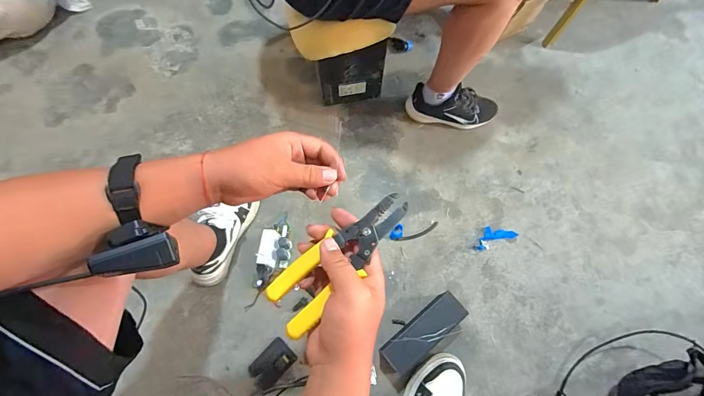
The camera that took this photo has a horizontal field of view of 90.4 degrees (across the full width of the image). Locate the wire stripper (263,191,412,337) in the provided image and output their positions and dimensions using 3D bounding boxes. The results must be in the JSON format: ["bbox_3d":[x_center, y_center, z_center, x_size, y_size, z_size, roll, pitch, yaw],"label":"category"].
[{"bbox_3d":[-0.010,0.059,0.347,0.162,0.020,0.056,-42,75,-9],"label":"wire stripper"}]

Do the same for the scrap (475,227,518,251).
[{"bbox_3d":[0.373,0.101,0.924,0.112,0.013,0.051,-21,71,-8],"label":"scrap"}]

